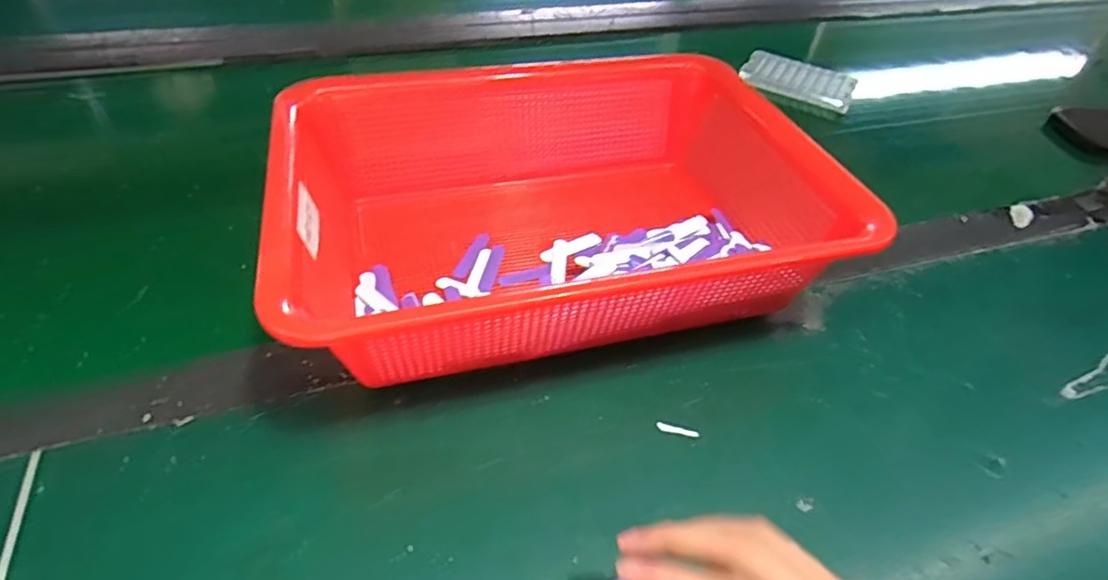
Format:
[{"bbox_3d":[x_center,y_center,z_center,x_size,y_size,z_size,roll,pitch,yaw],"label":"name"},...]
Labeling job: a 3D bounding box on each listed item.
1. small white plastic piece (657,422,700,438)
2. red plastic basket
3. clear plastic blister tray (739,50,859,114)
[{"bbox_3d":[0.075,0.084,0.351,0.025,0.004,0.006,12,47,8],"label":"small white plastic piece"},{"bbox_3d":[0.001,-0.070,0.424,0.354,0.103,0.264,-8,48,-13],"label":"red plastic basket"},{"bbox_3d":[0.282,-0.243,0.671,0.128,0.014,0.044,30,96,29],"label":"clear plastic blister tray"}]

